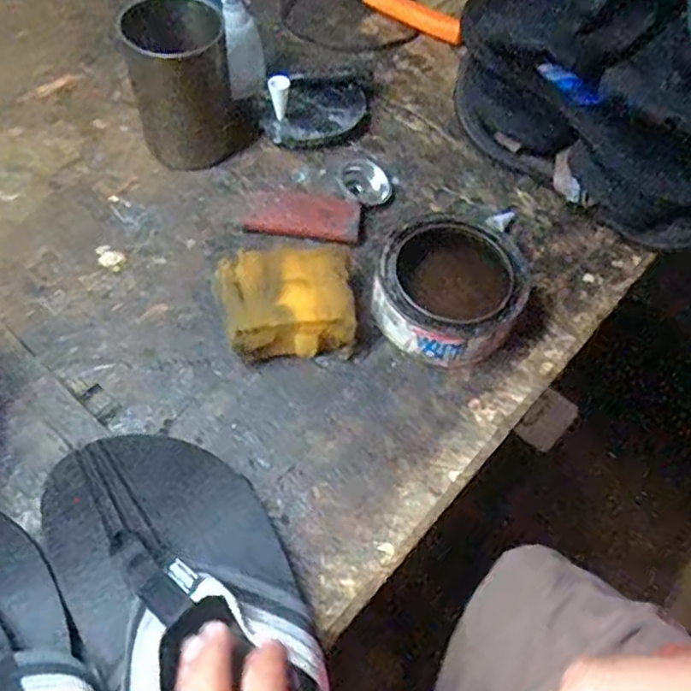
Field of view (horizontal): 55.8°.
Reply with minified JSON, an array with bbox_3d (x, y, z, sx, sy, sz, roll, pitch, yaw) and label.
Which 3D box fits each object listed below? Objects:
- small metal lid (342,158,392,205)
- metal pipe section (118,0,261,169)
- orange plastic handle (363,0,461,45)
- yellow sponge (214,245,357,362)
[{"bbox_3d":[0.019,-0.138,0.547,0.038,0.009,0.051,-13,61,-12],"label":"small metal lid"},{"bbox_3d":[-0.124,-0.207,0.518,0.089,0.109,0.070,-24,64,-17],"label":"metal pipe section"},{"bbox_3d":[0.070,-0.336,0.658,0.114,0.018,0.025,35,63,16],"label":"orange plastic handle"},{"bbox_3d":[-0.041,-0.027,0.457,0.094,0.044,0.073,-6,60,-7],"label":"yellow sponge"}]

